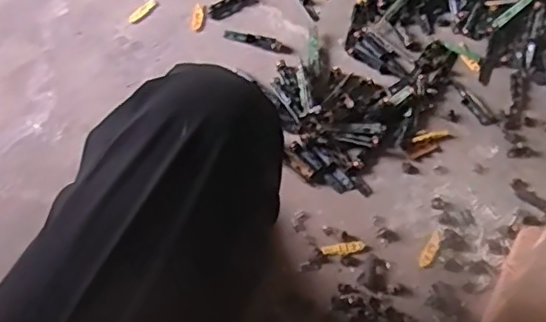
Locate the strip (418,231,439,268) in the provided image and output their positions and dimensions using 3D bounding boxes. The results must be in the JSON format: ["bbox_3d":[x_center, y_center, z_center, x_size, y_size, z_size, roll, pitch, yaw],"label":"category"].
[{"bbox_3d":[0.233,0.131,0.878,0.018,0.004,0.060,28,67,13],"label":"strip"}]

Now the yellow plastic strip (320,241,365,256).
[{"bbox_3d":[0.103,0.129,0.878,0.064,0.008,0.016,-8,64,-4],"label":"yellow plastic strip"}]

